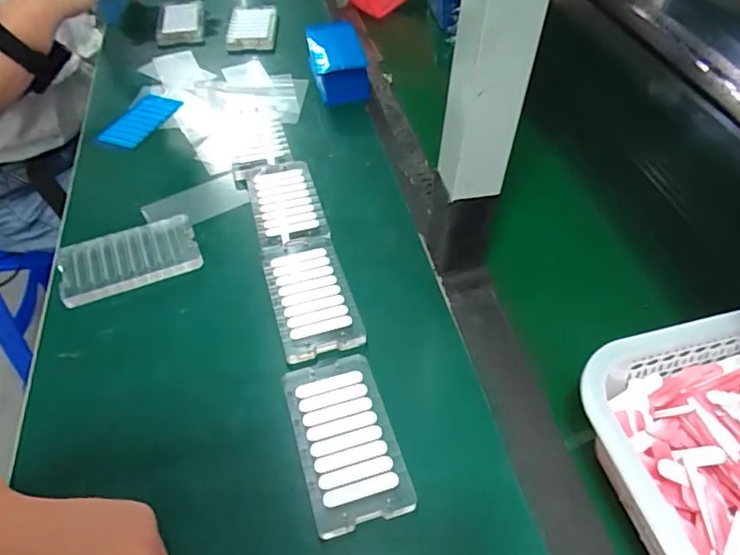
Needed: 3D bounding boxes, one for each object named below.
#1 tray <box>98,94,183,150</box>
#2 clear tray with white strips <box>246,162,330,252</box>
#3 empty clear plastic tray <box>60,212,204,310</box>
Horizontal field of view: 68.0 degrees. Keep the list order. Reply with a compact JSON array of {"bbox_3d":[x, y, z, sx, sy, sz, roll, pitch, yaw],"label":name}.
[{"bbox_3d":[-0.276,-0.191,0.668,0.057,0.013,0.098,15,50,12],"label":"tray"},{"bbox_3d":[-0.085,-0.072,0.557,0.067,0.015,0.117,-12,50,-11],"label":"clear tray with white strips"},{"bbox_3d":[-0.222,-0.018,0.507,0.119,0.015,0.063,-18,51,-16],"label":"empty clear plastic tray"}]

